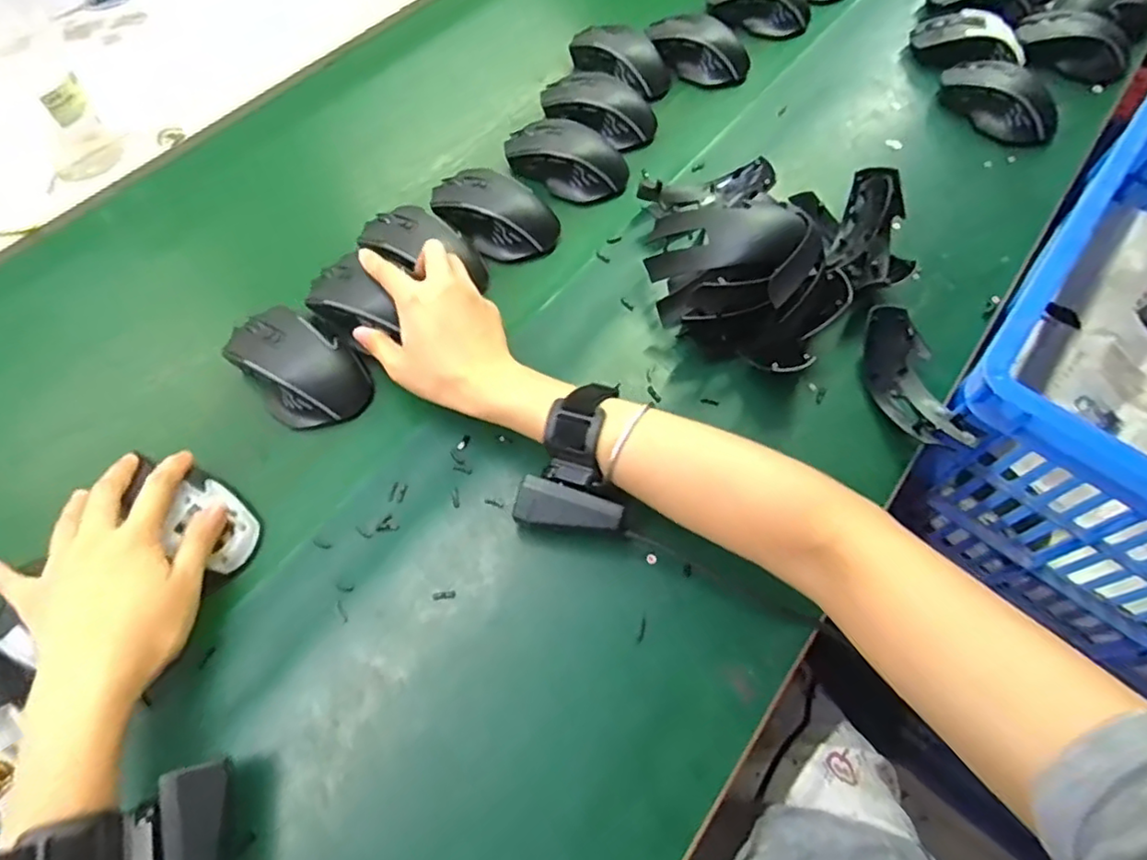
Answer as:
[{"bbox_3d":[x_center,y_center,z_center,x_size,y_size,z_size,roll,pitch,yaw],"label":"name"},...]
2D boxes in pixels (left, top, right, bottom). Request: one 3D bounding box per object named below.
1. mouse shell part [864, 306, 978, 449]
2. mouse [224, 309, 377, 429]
[{"bbox_3d":[0.255,-0.039,0.476,0.048,0.025,0.121,-9,62,-6],"label":"mouse shell part"},{"bbox_3d":[-0.209,-0.047,0.468,0.081,0.035,0.105,-40,70,-20],"label":"mouse"}]

